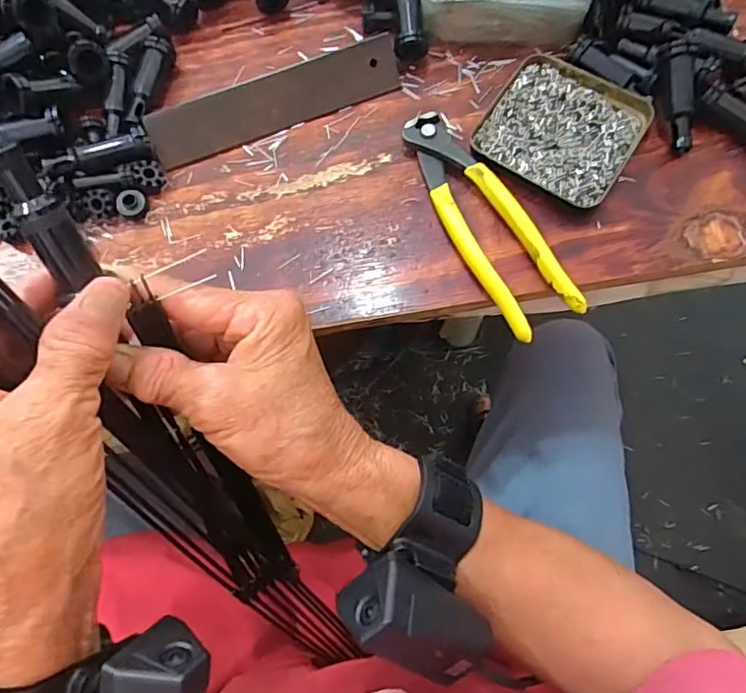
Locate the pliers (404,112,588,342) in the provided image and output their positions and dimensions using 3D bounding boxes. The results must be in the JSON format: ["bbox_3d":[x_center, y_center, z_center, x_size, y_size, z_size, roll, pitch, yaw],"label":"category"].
[{"bbox_3d":[0.068,-0.082,0.346,0.045,0.021,0.162,-28,73,-7],"label":"pliers"}]

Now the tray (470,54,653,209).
[{"bbox_3d":[0.126,-0.147,0.367,0.095,0.014,0.094,32,76,12],"label":"tray"}]

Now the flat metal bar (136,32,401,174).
[{"bbox_3d":[-0.065,-0.168,0.377,0.175,0.005,0.035,-21,116,-5],"label":"flat metal bar"}]

